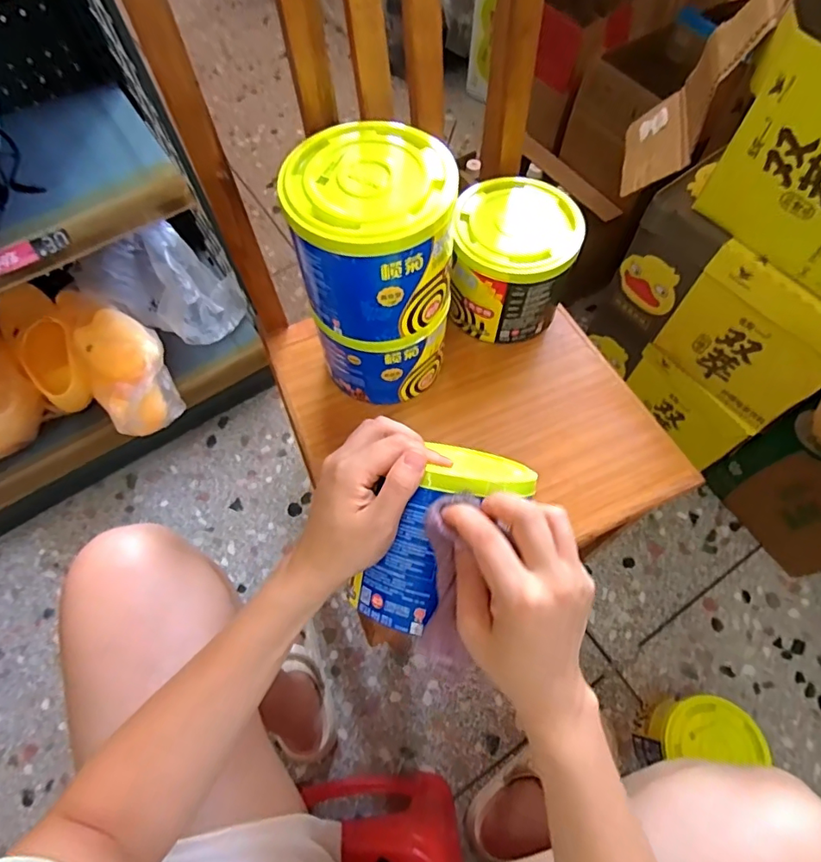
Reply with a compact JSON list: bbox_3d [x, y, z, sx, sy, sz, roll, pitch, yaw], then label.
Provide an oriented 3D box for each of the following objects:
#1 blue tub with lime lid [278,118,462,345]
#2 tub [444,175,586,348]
[{"bbox_3d":[-0.031,-0.163,0.439,0.124,0.123,0.130,0,65,1],"label":"blue tub with lime lid"},{"bbox_3d":[0.110,-0.190,0.574,0.130,0.119,0.139,20,67,10],"label":"tub"}]

